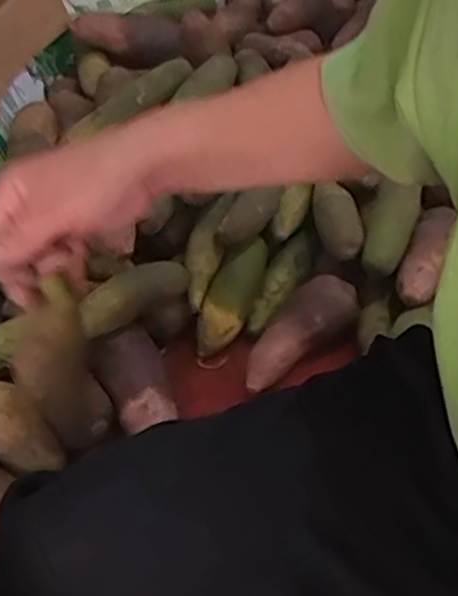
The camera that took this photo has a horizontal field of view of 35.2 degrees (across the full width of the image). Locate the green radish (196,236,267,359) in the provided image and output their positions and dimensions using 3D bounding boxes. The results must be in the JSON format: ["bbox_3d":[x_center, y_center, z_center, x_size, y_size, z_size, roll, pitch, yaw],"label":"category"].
[{"bbox_3d":[0.003,-0.002,0.945,0.055,0.051,0.168,21,77,21],"label":"green radish"}]

